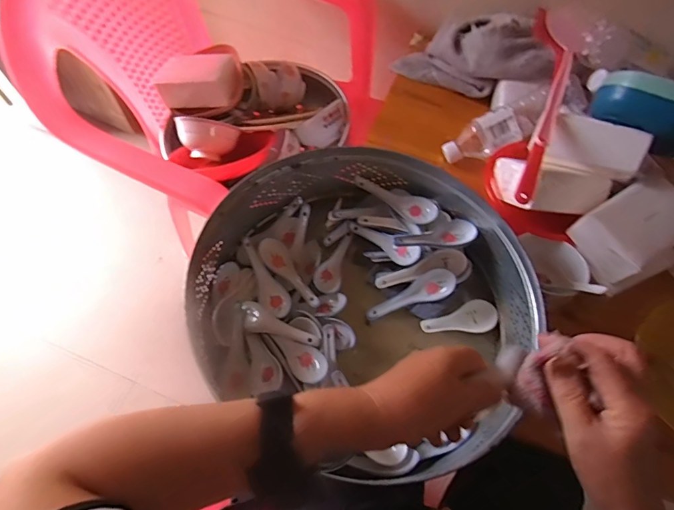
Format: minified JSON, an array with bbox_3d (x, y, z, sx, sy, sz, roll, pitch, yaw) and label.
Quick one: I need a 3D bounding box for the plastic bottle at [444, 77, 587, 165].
[{"bbox_3d":[0.274,-0.207,0.680,0.219,0.065,0.057,-25,66,13],"label":"plastic bottle"}]

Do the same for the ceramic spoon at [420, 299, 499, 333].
[{"bbox_3d":[0.160,0.089,0.583,0.120,0.026,0.044,-8,64,-25],"label":"ceramic spoon"}]

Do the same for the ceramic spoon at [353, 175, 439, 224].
[{"bbox_3d":[0.083,-0.081,0.622,0.125,0.027,0.036,27,66,10],"label":"ceramic spoon"}]

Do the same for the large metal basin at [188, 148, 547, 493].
[{"bbox_3d":[0.026,0.045,0.560,0.395,0.114,0.366,-10,65,-8],"label":"large metal basin"}]

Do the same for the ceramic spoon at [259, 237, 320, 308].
[{"bbox_3d":[-0.062,0.021,0.595,0.032,0.020,0.125,-37,71,-18],"label":"ceramic spoon"}]

